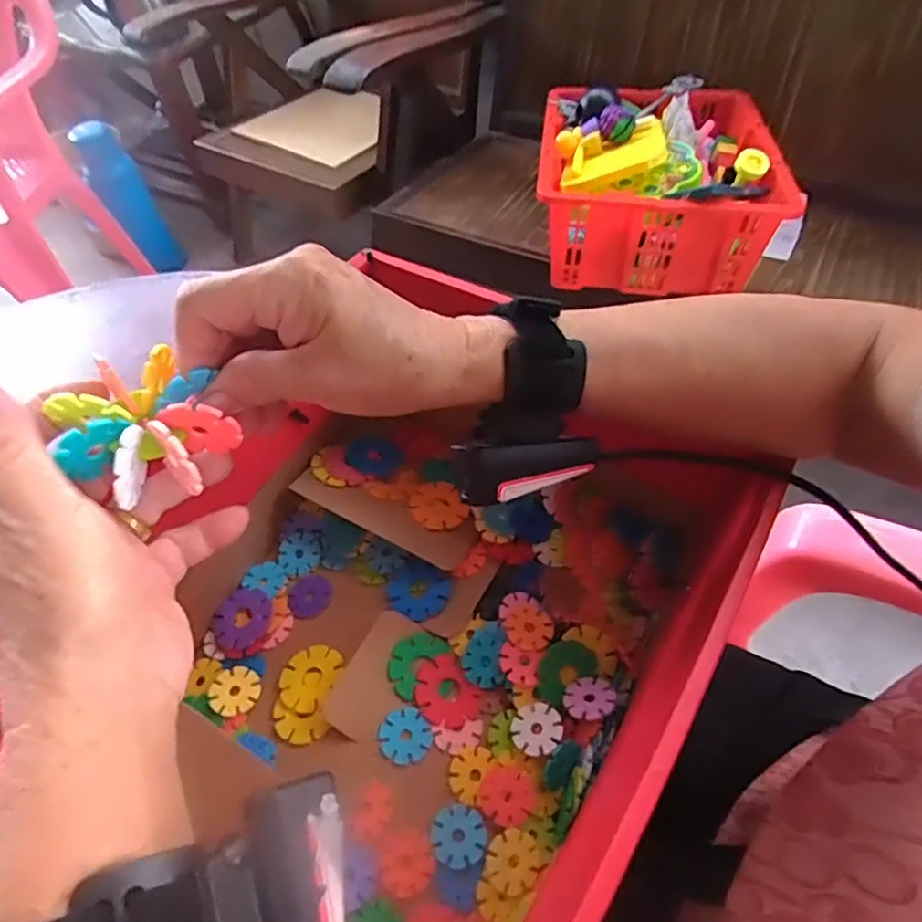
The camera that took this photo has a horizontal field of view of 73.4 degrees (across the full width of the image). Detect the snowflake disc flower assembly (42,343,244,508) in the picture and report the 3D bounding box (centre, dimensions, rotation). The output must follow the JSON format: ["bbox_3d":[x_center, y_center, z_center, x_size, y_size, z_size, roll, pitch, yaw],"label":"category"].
[{"bbox_3d":[-0.124,-0.014,0.240,0.053,0.028,0.056,-2,53,3],"label":"snowflake disc flower assembly"}]

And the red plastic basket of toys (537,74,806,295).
[{"bbox_3d":[0.300,-0.451,0.980,0.338,0.155,0.407,3,54,7],"label":"red plastic basket of toys"}]

